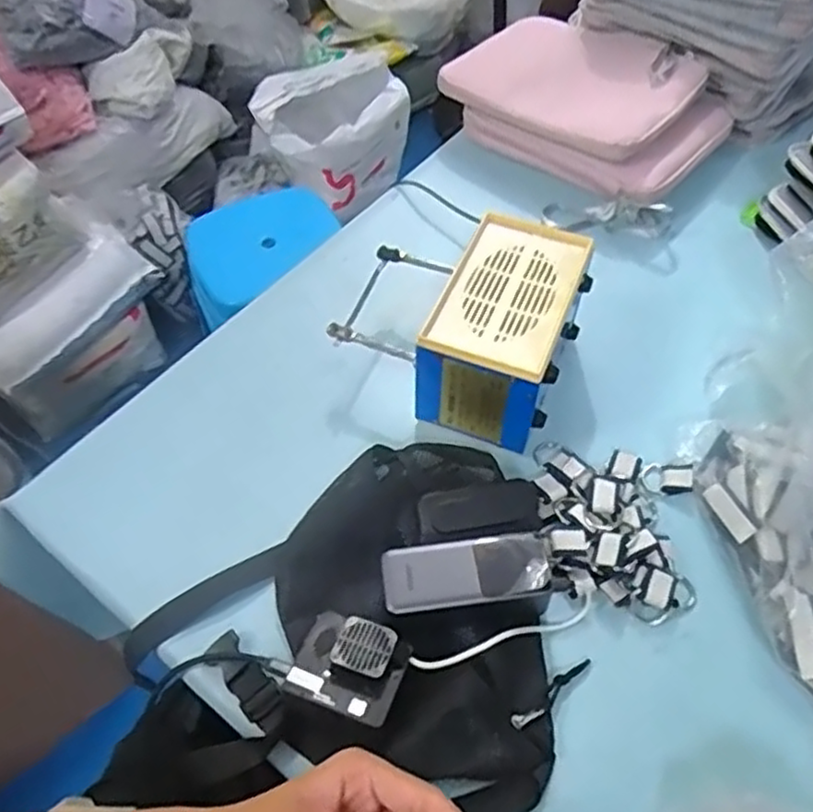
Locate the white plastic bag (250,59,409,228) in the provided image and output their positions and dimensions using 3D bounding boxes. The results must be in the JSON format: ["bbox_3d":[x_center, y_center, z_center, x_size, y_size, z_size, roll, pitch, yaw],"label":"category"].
[{"bbox_3d":[-0.163,-0.657,1.708,0.222,0.294,0.346,38,64,25],"label":"white plastic bag"}]

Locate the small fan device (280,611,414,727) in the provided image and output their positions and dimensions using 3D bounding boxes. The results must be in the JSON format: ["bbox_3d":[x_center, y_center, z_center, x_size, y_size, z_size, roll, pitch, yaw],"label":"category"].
[{"bbox_3d":[-0.041,0.188,0.509,0.077,0.020,0.066,17,60,15],"label":"small fan device"}]

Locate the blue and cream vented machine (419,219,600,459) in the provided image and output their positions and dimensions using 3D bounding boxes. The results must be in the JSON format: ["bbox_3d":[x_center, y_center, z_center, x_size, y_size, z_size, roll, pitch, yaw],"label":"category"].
[{"bbox_3d":[0.095,-0.071,0.659,0.110,0.112,0.177,19,57,14],"label":"blue and cream vented machine"}]

